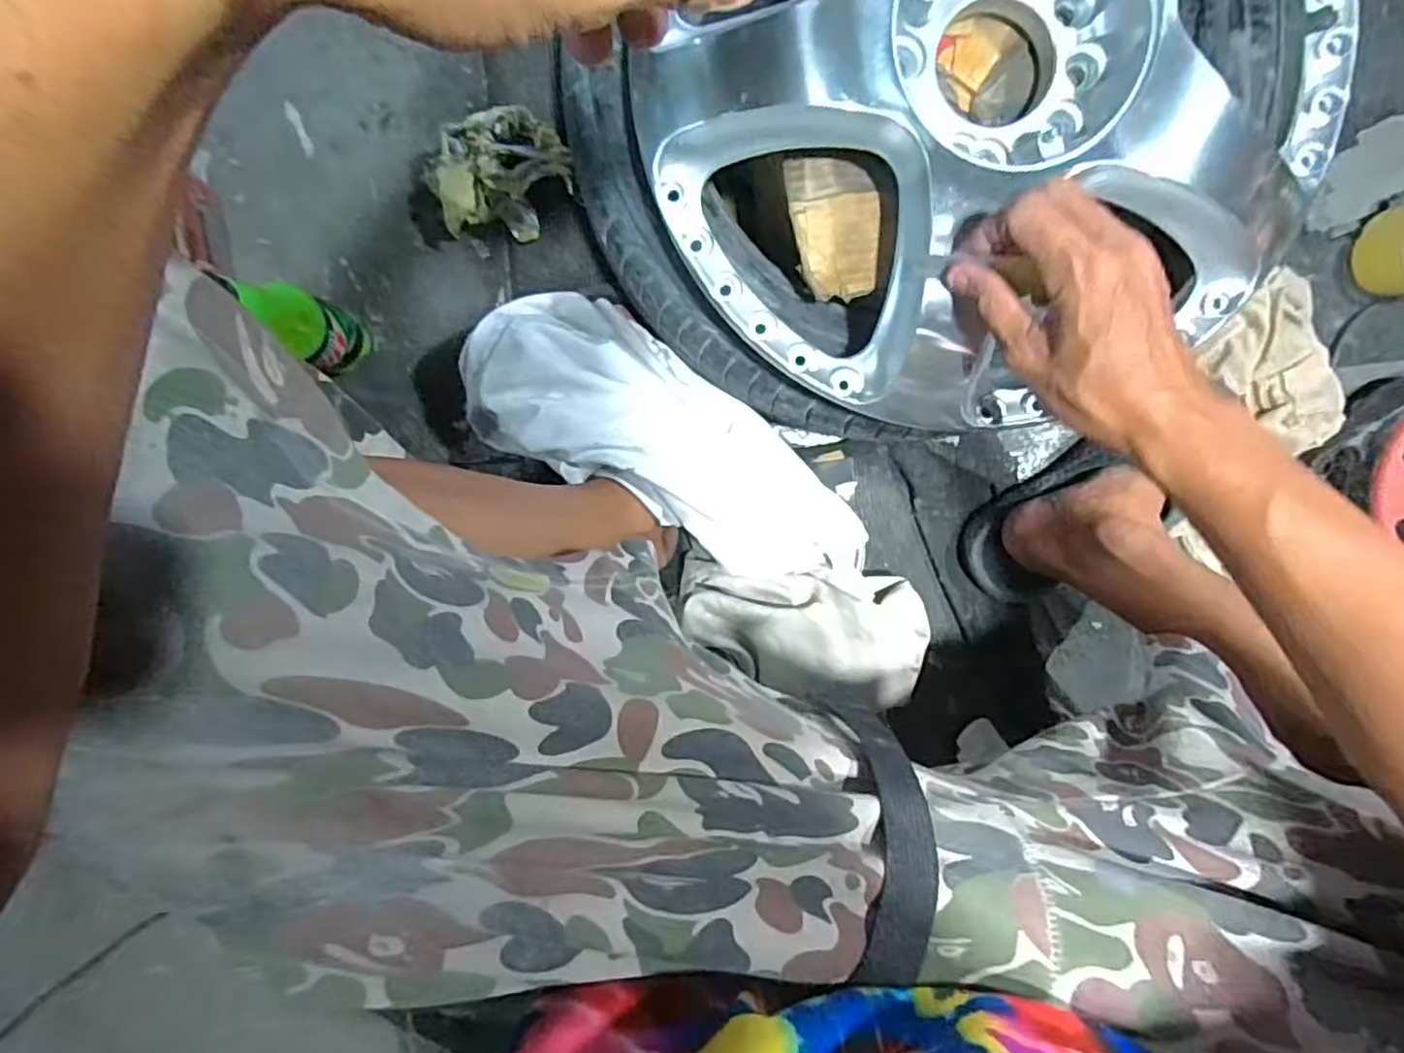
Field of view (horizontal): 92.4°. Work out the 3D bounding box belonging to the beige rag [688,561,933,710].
[{"bbox_3d":[0.090,0.094,0.586,0.223,0.068,0.110,6,96,-5],"label":"beige rag"}]

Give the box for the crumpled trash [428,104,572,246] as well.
[{"bbox_3d":[-0.168,-0.292,0.575,0.112,0.061,0.091,-16,98,-2],"label":"crumpled trash"}]

